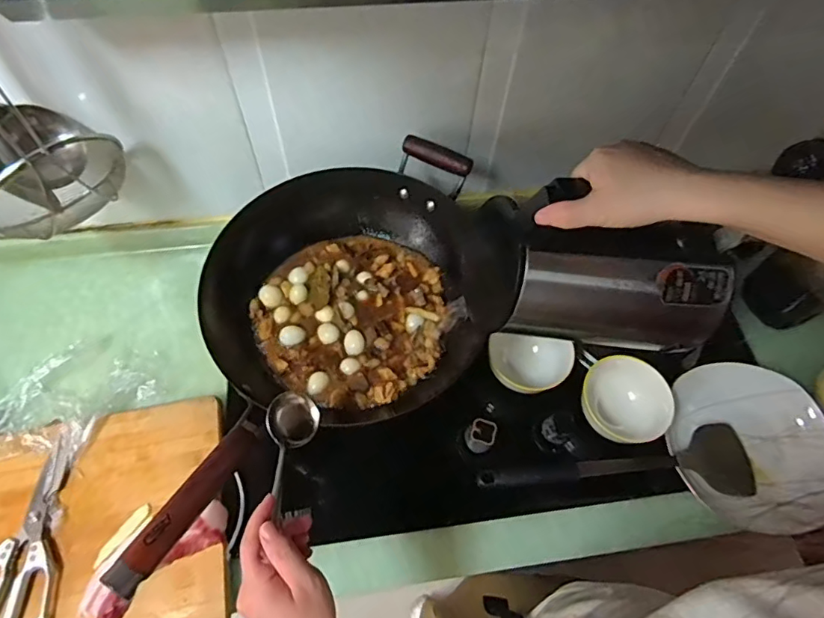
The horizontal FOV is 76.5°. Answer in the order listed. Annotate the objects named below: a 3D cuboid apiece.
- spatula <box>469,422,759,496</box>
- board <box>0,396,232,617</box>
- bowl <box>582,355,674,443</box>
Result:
[{"bbox_3d":[0.268,0.212,0.695,0.348,0.055,0.081,-8,61,7],"label":"spatula"},{"bbox_3d":[-0.408,0.268,0.610,0.367,0.028,0.273,-11,62,-8],"label":"board"},{"bbox_3d":[0.285,0.124,0.700,0.111,0.059,0.106,1,61,-2],"label":"bowl"}]

